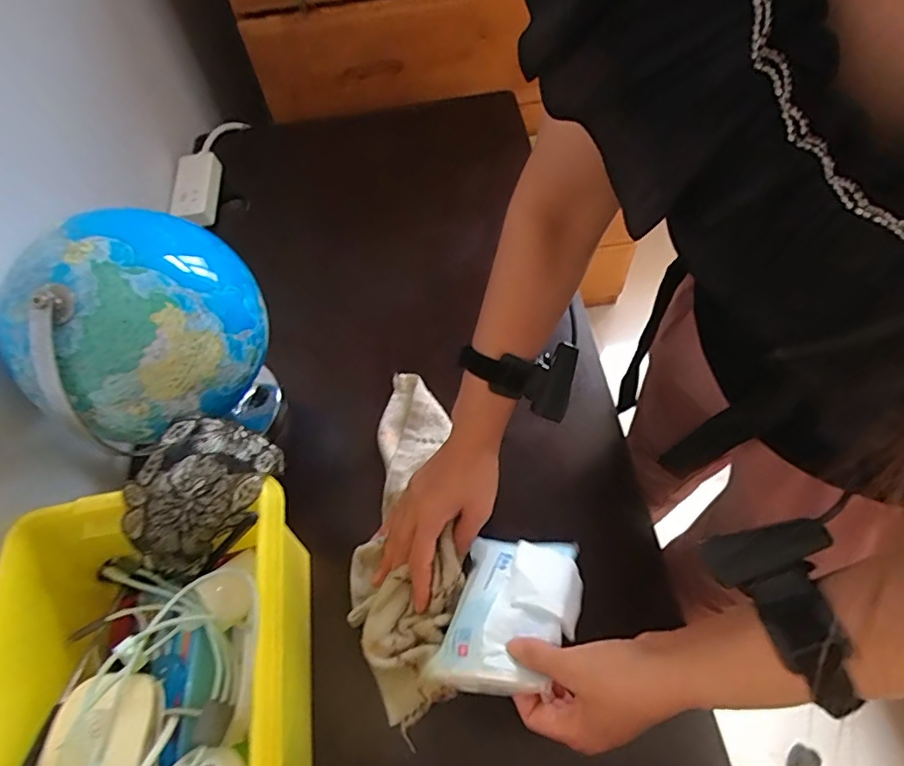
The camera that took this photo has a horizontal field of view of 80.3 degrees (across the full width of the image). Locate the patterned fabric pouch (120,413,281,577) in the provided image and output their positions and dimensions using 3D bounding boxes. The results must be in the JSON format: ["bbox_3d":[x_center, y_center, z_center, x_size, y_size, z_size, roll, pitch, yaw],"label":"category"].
[{"bbox_3d":[-0.186,0.079,0.399,0.089,0.050,0.118,17,62,13],"label":"patterned fabric pouch"}]

